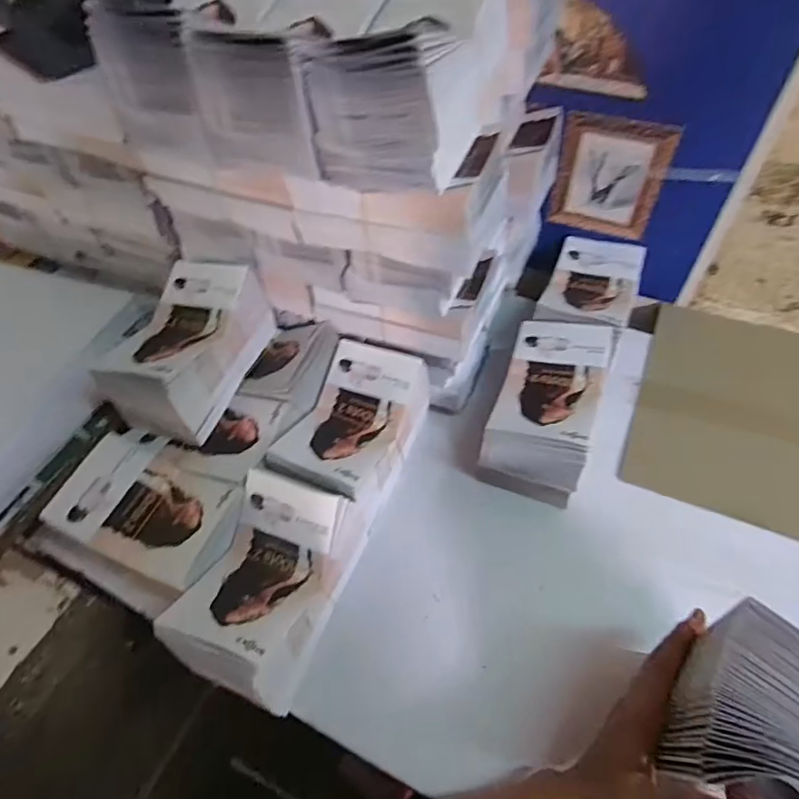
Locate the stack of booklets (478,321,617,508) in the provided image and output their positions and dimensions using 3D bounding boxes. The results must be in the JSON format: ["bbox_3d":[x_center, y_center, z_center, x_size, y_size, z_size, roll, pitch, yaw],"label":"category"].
[{"bbox_3d":[0.162,0.008,0.586,0.102,0.094,0.183,15,56,15],"label":"stack of booklets"}]

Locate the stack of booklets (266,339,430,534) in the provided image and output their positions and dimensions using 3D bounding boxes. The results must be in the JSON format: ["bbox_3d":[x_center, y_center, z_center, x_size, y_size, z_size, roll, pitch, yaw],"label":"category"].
[{"bbox_3d":[-0.047,0.037,0.576,0.108,0.093,0.178,18,56,16],"label":"stack of booklets"}]

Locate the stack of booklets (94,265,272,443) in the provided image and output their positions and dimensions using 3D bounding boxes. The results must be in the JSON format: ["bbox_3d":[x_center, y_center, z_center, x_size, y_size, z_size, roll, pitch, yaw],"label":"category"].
[{"bbox_3d":[-0.231,-0.059,0.580,0.118,0.085,0.174,12,55,12],"label":"stack of booklets"}]

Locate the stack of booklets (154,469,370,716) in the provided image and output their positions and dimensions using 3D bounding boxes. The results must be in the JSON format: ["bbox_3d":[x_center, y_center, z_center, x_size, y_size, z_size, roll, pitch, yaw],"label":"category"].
[{"bbox_3d":[-0.112,0.166,0.481,0.112,0.108,0.174,16,56,15],"label":"stack of booklets"}]

